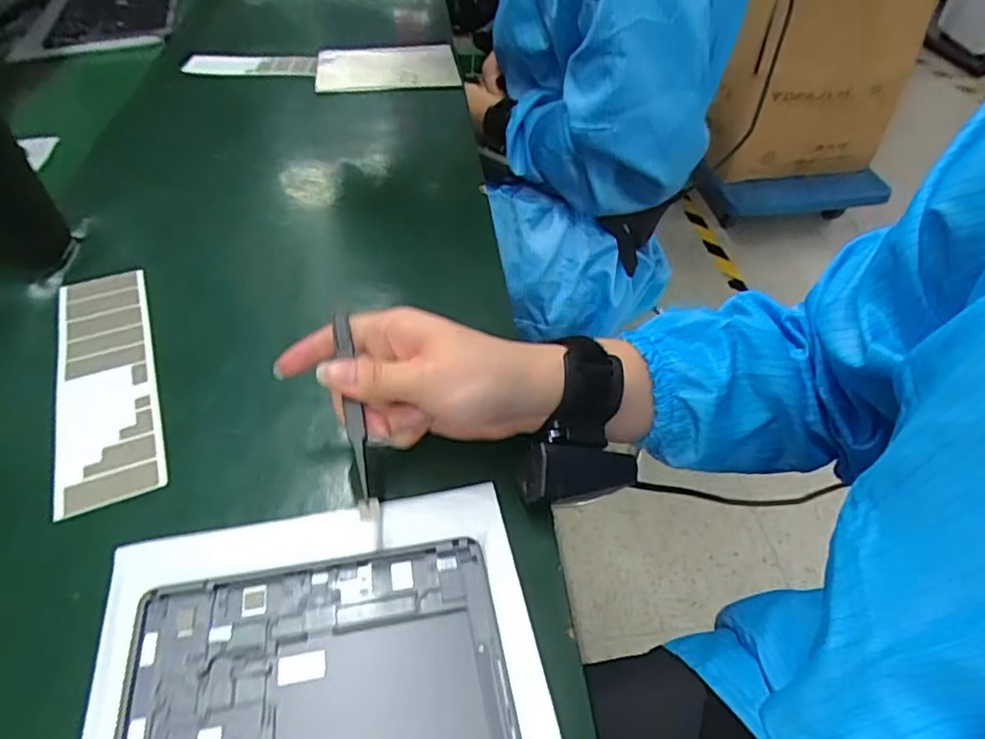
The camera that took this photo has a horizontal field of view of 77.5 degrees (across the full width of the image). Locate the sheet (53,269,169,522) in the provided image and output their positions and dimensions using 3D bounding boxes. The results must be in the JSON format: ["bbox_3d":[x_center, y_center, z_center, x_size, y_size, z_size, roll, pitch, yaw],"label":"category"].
[{"bbox_3d":[-0.259,0.003,0.411,0.059,0.004,0.212,-17,50,-19],"label":"sheet"}]

